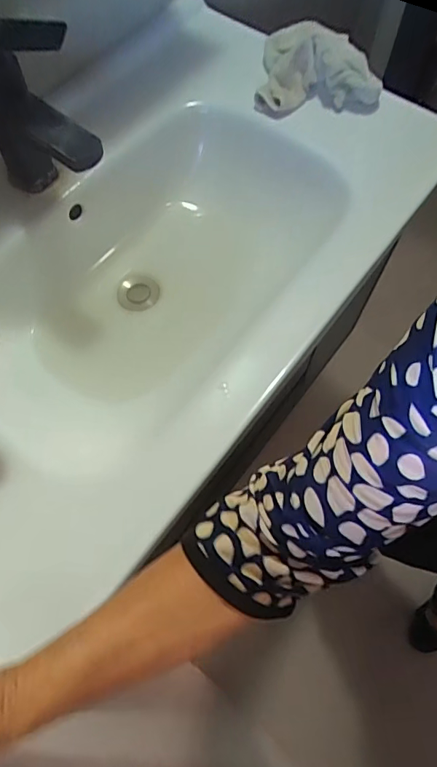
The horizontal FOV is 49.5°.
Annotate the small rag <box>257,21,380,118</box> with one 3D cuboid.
[{"bbox_3d":[0.138,-0.430,0.646,0.164,0.061,0.127,4,63,4],"label":"small rag"}]

